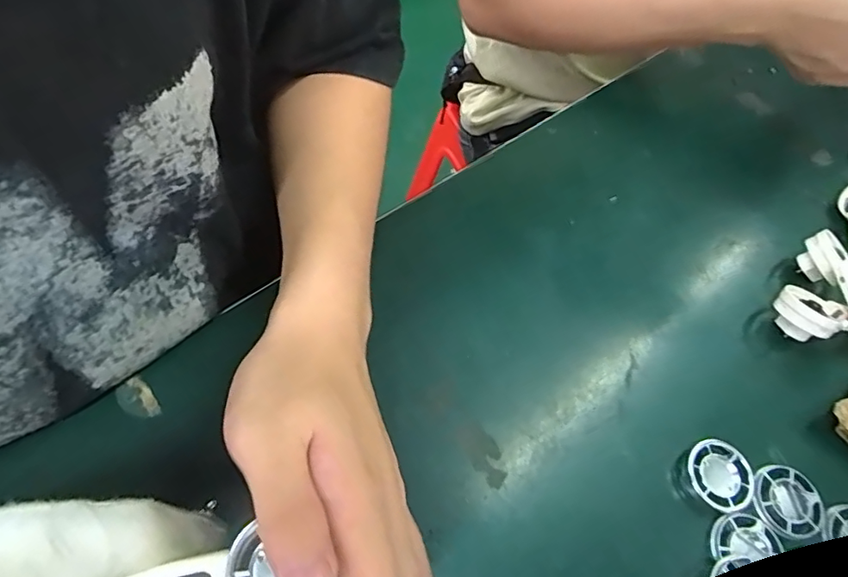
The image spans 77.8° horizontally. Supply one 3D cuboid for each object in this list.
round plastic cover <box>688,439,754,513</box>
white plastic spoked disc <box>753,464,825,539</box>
[{"bbox_3d":[0.169,0.107,0.300,0.034,0.008,0.038,-21,68,-18],"label":"round plastic cover"},{"bbox_3d":[0.207,0.120,0.299,0.040,0.007,0.039,3,63,-6],"label":"white plastic spoked disc"}]

